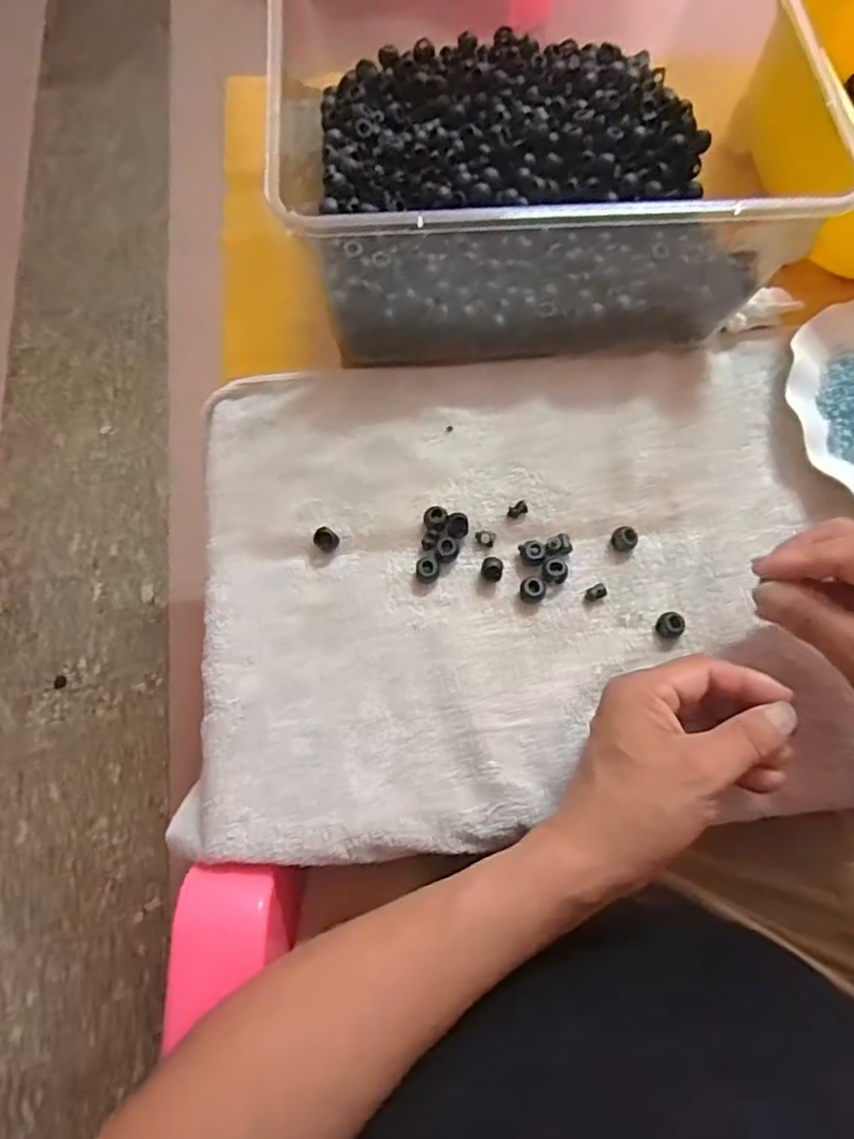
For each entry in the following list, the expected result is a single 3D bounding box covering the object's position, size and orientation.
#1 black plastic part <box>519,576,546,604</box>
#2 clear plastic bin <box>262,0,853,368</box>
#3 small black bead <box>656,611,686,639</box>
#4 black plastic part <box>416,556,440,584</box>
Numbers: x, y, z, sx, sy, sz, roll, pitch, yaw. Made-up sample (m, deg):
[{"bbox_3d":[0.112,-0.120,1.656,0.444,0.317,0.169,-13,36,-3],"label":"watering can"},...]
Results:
[{"bbox_3d":[0.064,0.012,0.401,0.015,0.012,0.014,0,70,-1],"label":"black plastic part"},{"bbox_3d":[0.062,-0.279,0.442,0.304,0.143,0.288,-4,70,-3],"label":"clear plastic bin"},{"bbox_3d":[0.143,0.033,0.393,0.014,0.010,0.015,0,70,-1],"label":"small black bead"},{"bbox_3d":[0.001,0.000,0.404,0.014,0.012,0.015,0,70,-1],"label":"black plastic part"}]

